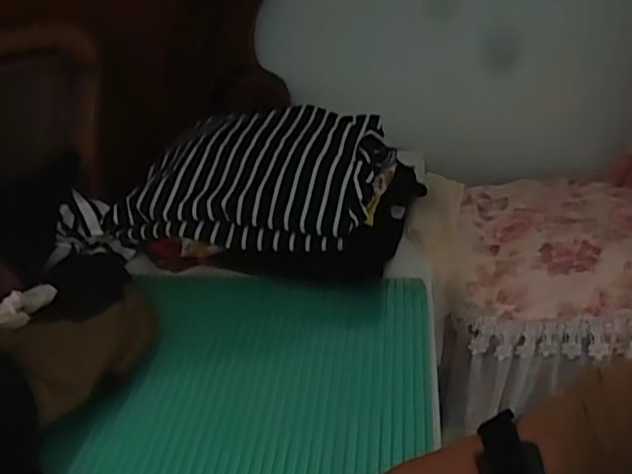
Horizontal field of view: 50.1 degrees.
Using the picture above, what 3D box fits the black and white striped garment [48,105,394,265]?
[{"bbox_3d":[-0.117,-0.082,0.893,0.412,0.098,0.261,0,33,7],"label":"black and white striped garment"}]

